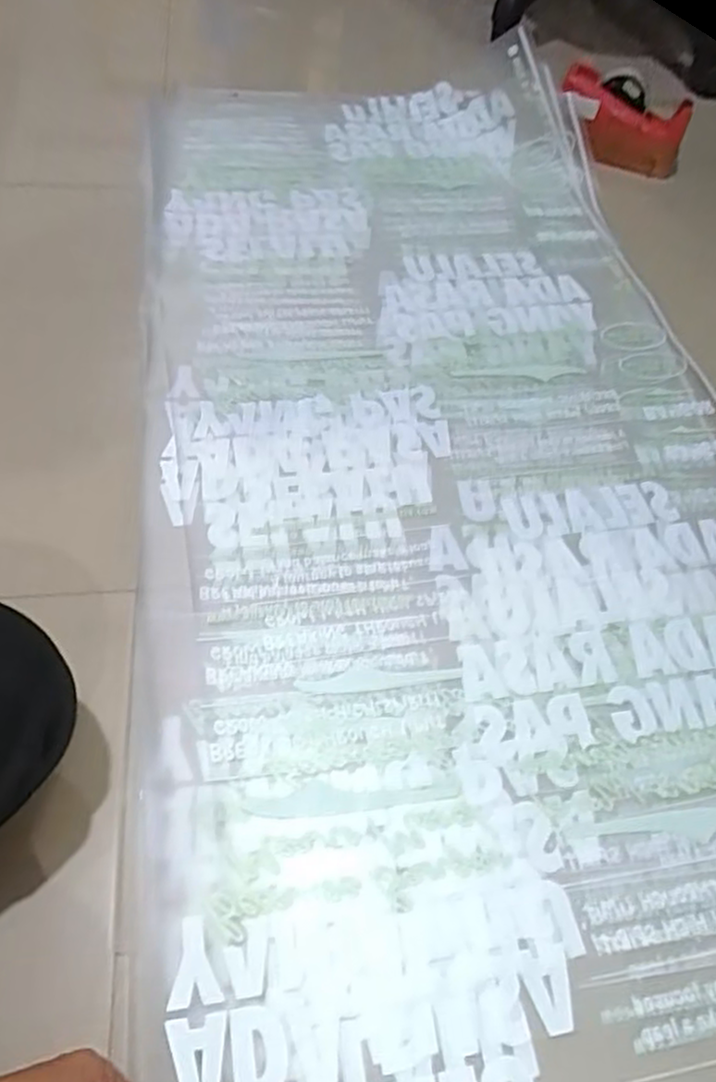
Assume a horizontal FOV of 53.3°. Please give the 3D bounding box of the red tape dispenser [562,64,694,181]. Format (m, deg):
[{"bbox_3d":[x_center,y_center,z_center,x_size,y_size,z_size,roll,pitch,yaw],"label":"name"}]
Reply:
[{"bbox_3d":[0.386,-0.610,1.034,0.206,0.093,0.054,38,59,-2],"label":"red tape dispenser"}]

